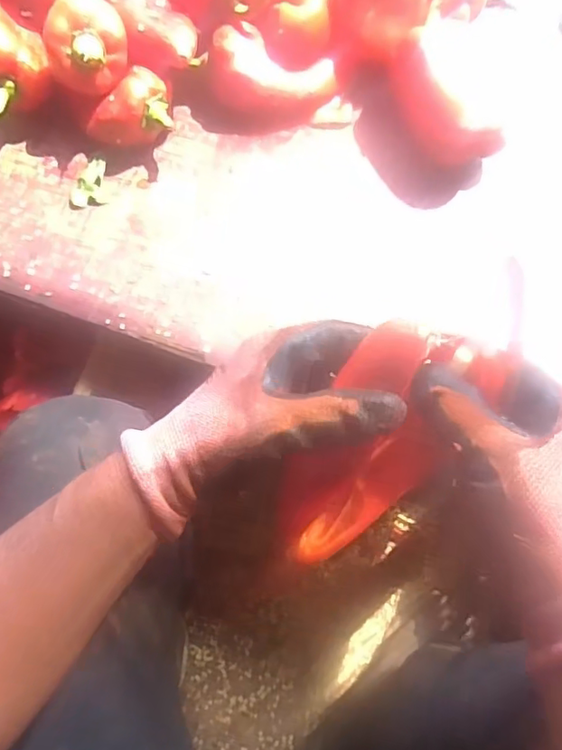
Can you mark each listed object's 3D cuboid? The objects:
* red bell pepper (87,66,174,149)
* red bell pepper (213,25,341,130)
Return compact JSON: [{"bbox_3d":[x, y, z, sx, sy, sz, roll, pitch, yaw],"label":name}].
[{"bbox_3d":[-0.137,-0.232,0.507,0.078,0.059,0.051,-9,70,-3],"label":"red bell pepper"},{"bbox_3d":[-0.009,-0.271,0.523,0.117,0.053,0.071,10,71,4],"label":"red bell pepper"}]

